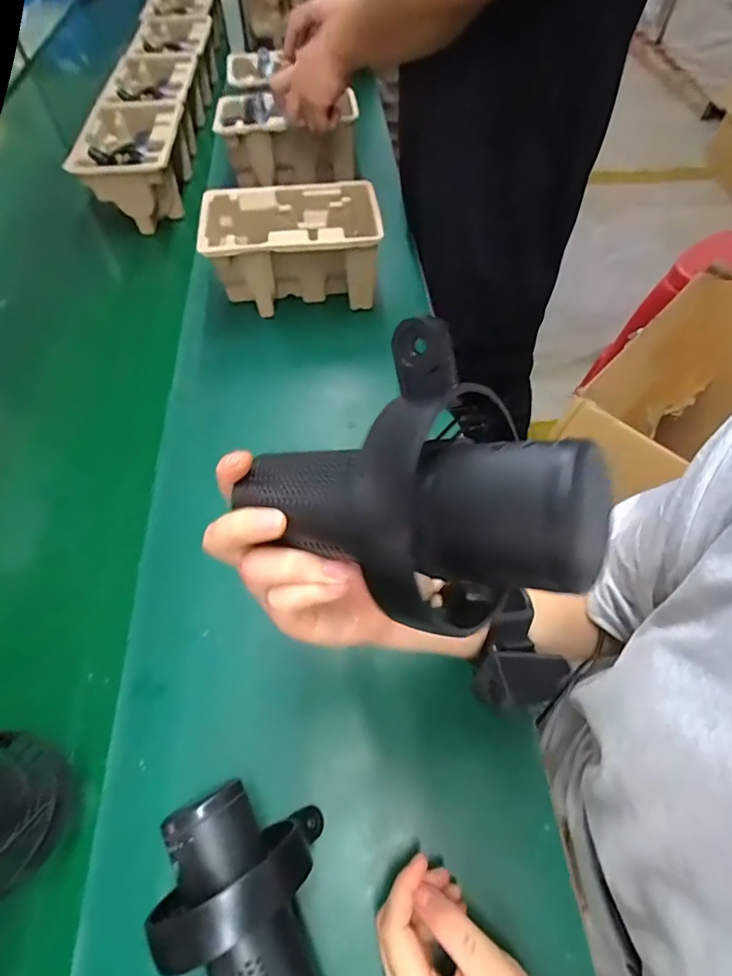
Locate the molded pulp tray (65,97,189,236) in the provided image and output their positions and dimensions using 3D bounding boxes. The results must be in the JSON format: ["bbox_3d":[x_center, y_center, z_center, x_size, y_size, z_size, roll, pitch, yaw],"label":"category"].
[{"bbox_3d":[-0.365,-0.511,0.791,0.149,0.134,0.219,-5,57,-4],"label":"molded pulp tray"}]

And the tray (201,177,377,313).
[{"bbox_3d":[-0.097,-0.320,0.657,0.216,0.110,0.140,-9,58,-7],"label":"tray"}]

